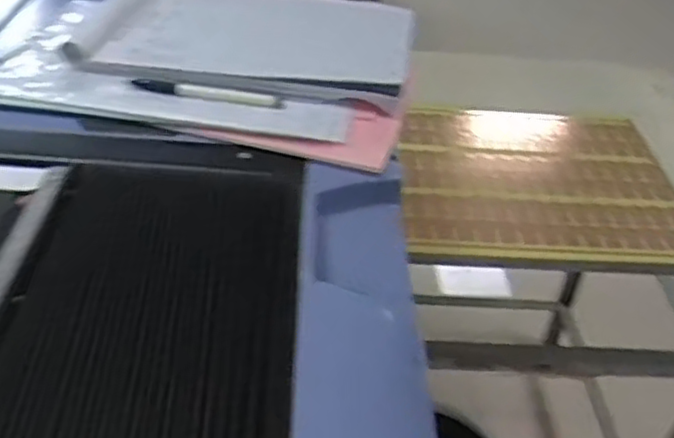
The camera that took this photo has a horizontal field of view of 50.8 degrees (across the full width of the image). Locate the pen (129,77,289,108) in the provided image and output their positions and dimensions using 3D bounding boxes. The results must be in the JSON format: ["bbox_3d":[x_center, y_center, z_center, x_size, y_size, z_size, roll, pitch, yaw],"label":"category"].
[{"bbox_3d":[-0.110,-0.106,0.607,0.129,0.009,0.015,8,39,2],"label":"pen"}]

